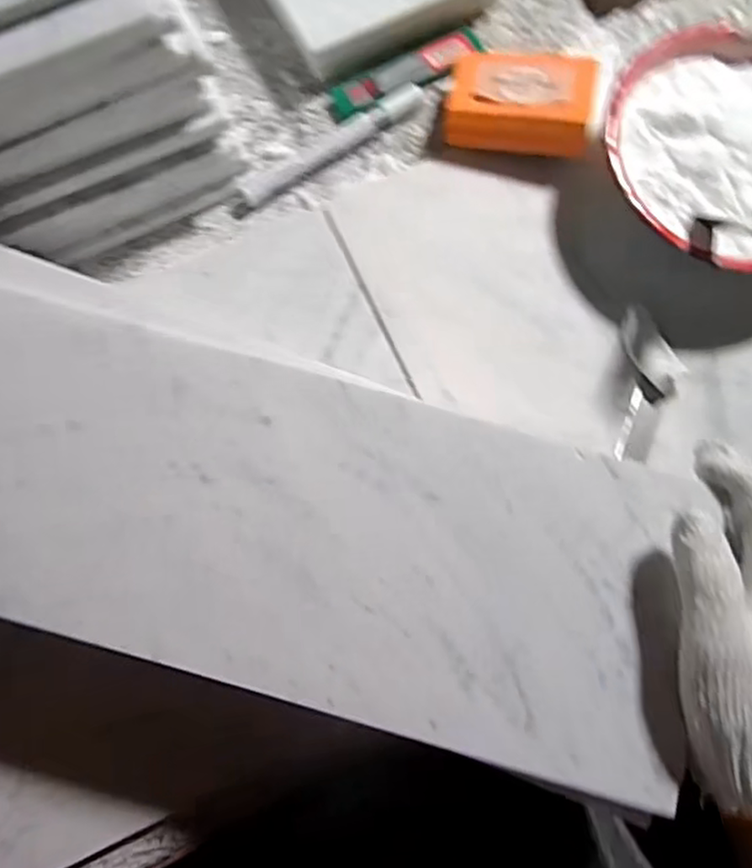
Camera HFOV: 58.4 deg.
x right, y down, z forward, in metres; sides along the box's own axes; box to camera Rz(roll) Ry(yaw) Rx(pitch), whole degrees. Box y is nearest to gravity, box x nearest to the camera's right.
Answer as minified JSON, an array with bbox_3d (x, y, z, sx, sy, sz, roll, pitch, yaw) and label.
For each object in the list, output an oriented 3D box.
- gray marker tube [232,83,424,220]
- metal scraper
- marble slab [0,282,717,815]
[{"bbox_3d":[-0.034,-0.199,0.466,0.153,0.013,0.021,-35,79,-7],"label":"gray marker tube"},{"bbox_3d":[0.174,-0.034,0.428,0.036,0.013,0.095,9,77,2],"label":"metal scraper"},{"bbox_3d":[-0.064,0.035,0.322,0.427,0.008,0.153,19,78,3],"label":"marble slab"}]

